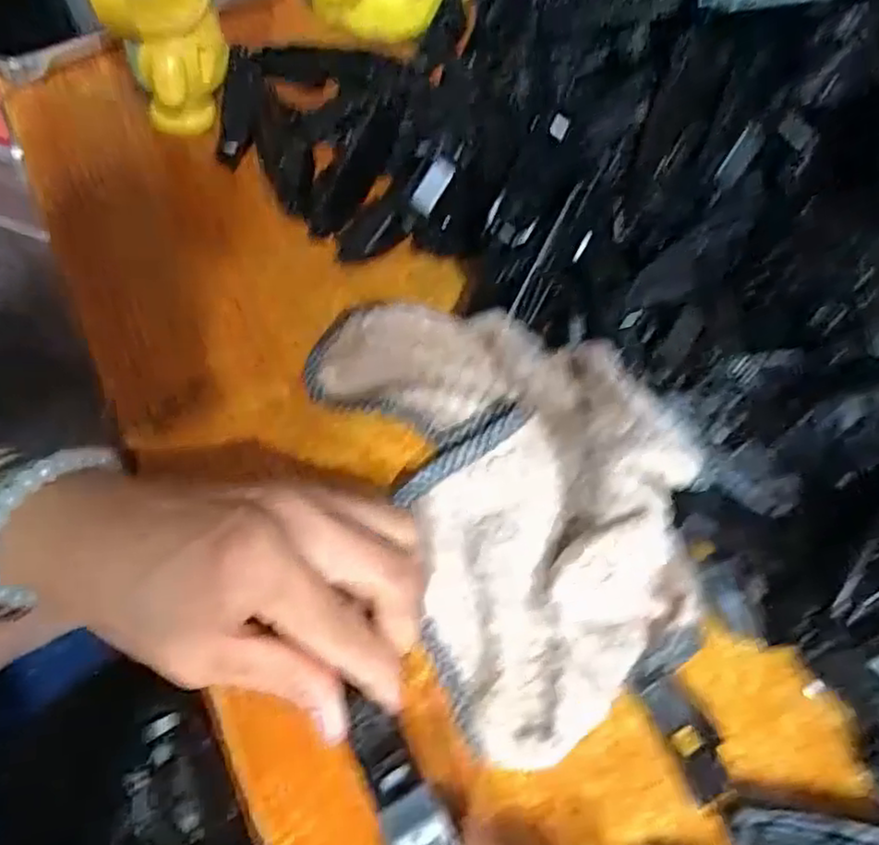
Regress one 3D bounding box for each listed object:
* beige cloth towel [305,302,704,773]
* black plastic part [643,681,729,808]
[{"bbox_3d":[0.028,0.017,0.256,0.109,0.051,0.183,-21,67,-14],"label":"beige cloth towel"},{"bbox_3d":[0.088,0.111,0.239,0.014,0.008,0.039,-21,67,-14],"label":"black plastic part"}]

